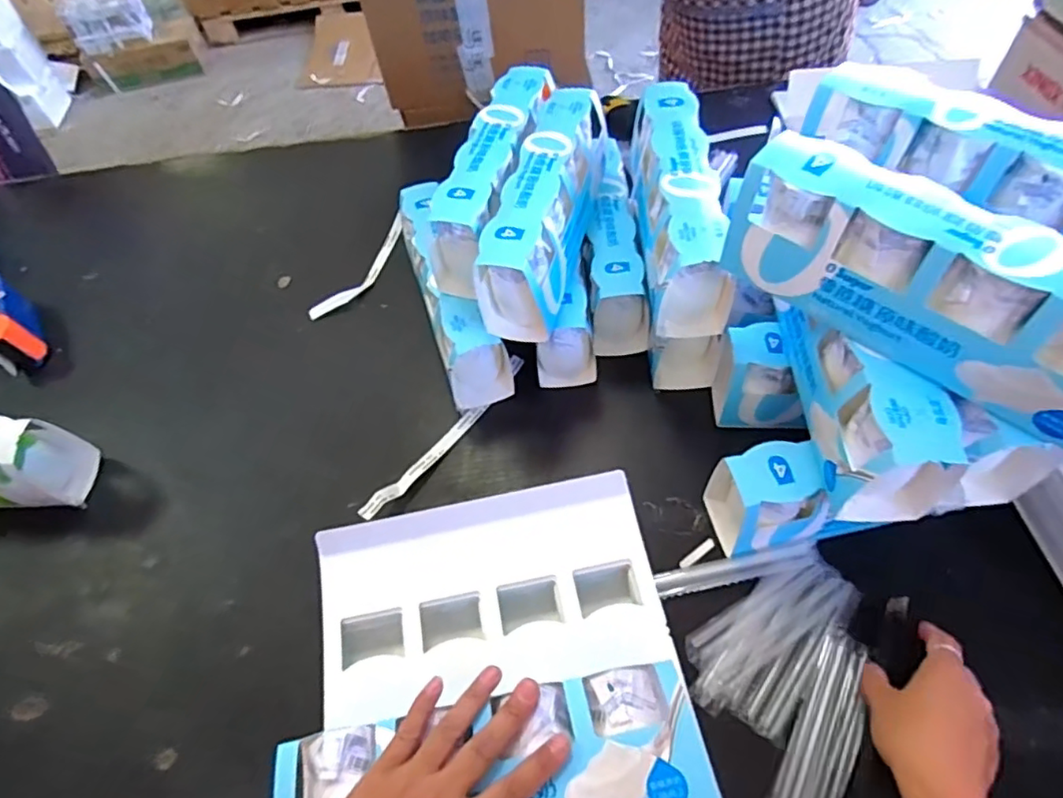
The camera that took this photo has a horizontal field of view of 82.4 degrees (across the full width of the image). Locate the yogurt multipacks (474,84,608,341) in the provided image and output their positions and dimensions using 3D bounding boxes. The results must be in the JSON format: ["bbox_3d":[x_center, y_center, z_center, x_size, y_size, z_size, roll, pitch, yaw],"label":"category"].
[{"bbox_3d":[0.019,-0.194,0.621,0.071,0.103,0.261,13,59,13],"label":"yogurt multipacks"}]

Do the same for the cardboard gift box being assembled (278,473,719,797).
[{"bbox_3d":[-0.031,0.219,0.433,0.282,0.081,0.314,-11,58,-3],"label":"cardboard gift box being assembled"}]

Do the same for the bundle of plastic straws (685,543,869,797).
[{"bbox_3d":[0.224,0.226,0.495,0.168,0.015,0.152,-33,60,-16],"label":"bundle of plastic straws"}]

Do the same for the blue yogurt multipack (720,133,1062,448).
[{"bbox_3d":[0.264,-0.076,0.402,0.062,0.098,0.273,-40,62,-20],"label":"blue yogurt multipack"}]

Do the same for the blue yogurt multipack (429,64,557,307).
[{"bbox_3d":[-0.035,-0.240,0.655,0.069,0.099,0.272,13,59,13],"label":"blue yogurt multipack"}]

